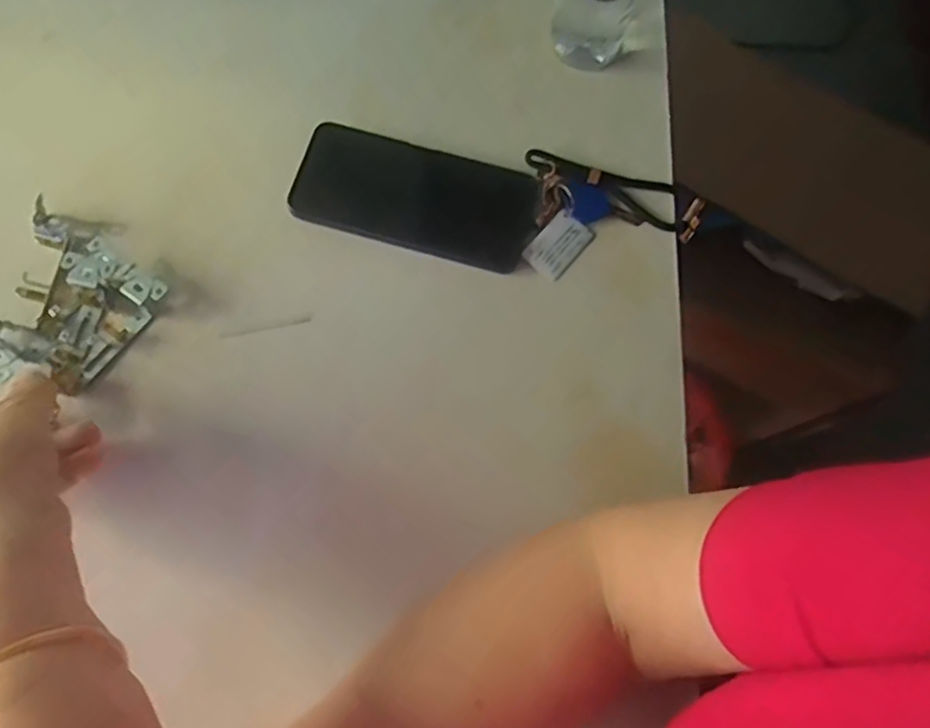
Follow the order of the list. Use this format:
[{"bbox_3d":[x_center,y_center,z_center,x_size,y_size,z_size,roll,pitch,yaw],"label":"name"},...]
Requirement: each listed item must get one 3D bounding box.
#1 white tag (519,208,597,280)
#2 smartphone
[{"bbox_3d":[0.067,-0.084,0.452,0.031,0.004,0.049,42,75,-1],"label":"white tag"},{"bbox_3d":[-0.034,-0.118,0.450,0.168,0.015,0.072,16,74,3],"label":"smartphone"}]

